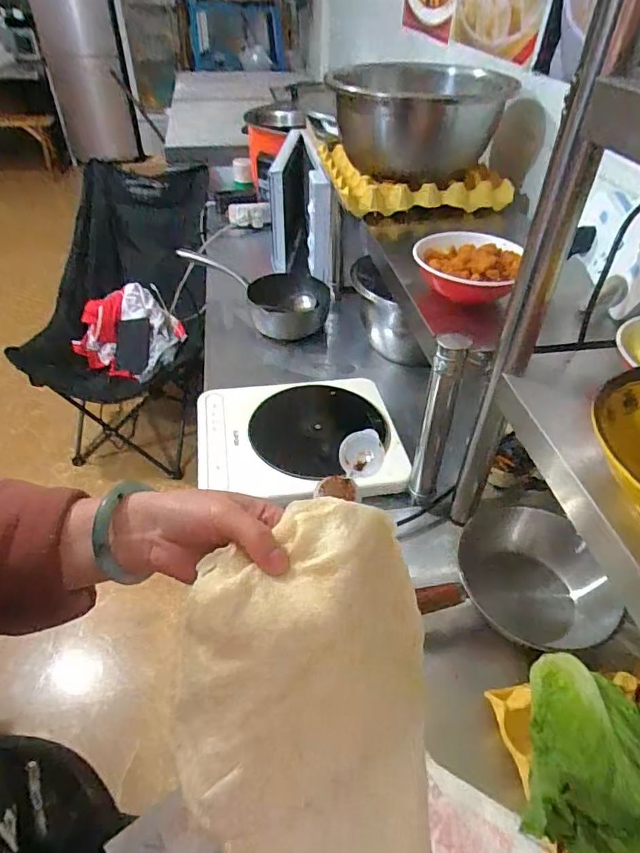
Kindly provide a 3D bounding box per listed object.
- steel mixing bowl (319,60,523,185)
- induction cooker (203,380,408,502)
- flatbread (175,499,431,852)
[{"bbox_3d":[0.173,-0.531,0.887,0.279,0.149,0.323,15,45,13],"label":"steel mixing bowl"},{"bbox_3d":[-0.034,0.015,0.802,0.314,0.053,0.209,-1,43,-4],"label":"induction cooker"},{"bbox_3d":[0.002,0.215,0.296,0.144,0.046,0.330,-7,84,-9],"label":"flatbread"}]

